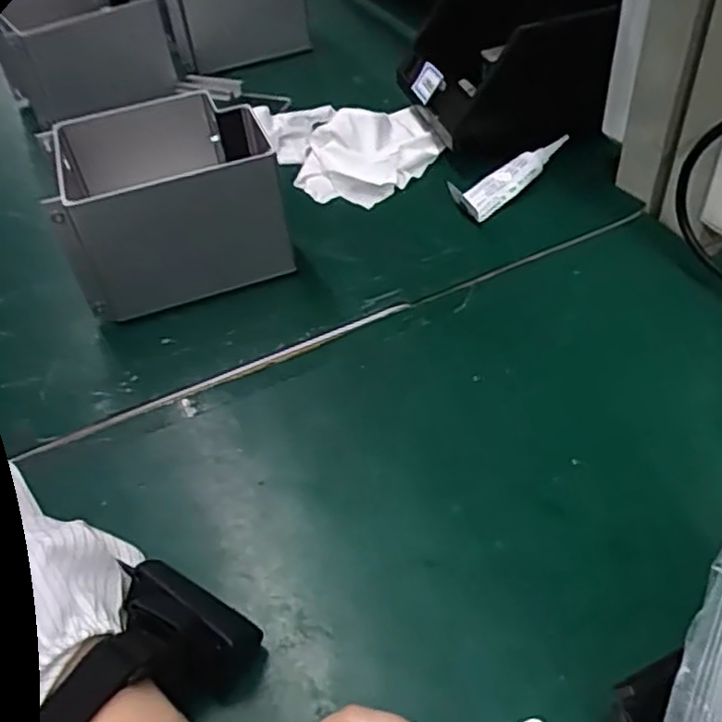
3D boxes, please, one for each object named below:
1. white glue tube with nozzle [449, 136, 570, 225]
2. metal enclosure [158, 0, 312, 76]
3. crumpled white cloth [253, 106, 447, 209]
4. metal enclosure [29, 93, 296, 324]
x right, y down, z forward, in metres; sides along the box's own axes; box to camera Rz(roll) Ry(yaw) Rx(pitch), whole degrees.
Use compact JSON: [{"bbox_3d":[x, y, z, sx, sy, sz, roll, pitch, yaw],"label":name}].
[{"bbox_3d":[0.134,-0.162,0.621,0.125,0.023,0.032,-32,52,-23],"label":"white glue tube with nozzle"},{"bbox_3d":[-0.153,-0.422,0.832,0.162,0.100,0.139,-16,47,-9],"label":"metal enclosure"},{"bbox_3d":[-0.002,-0.218,0.681,0.148,0.033,0.172,-18,48,-12],"label":"crumpled white cloth"},{"bbox_3d":[-0.150,-0.124,0.554,0.152,0.107,0.127,-18,48,-11],"label":"metal enclosure"}]

